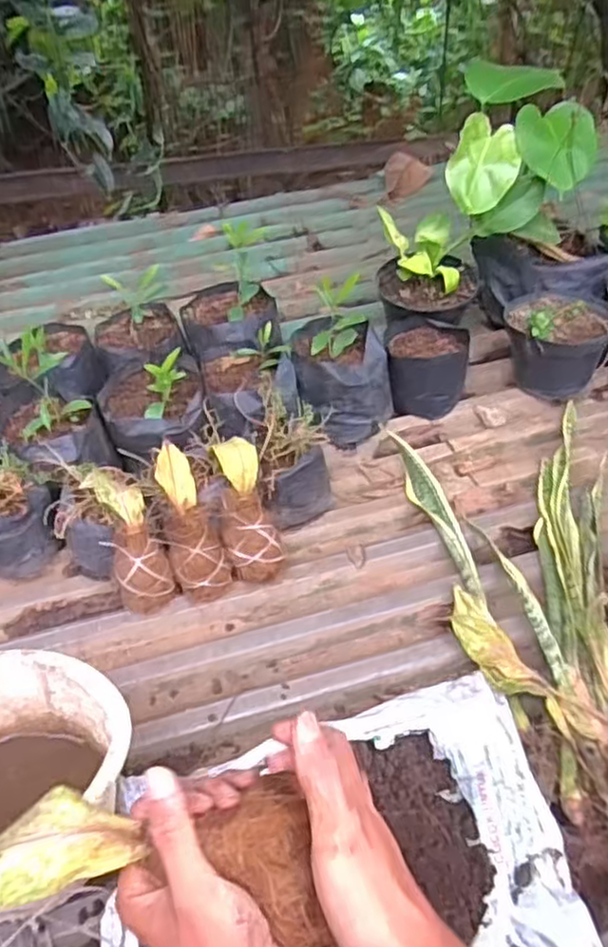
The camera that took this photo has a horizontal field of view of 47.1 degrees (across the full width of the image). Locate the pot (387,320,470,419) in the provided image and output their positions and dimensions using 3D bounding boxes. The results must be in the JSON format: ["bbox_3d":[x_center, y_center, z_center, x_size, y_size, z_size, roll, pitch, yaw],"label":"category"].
[{"bbox_3d":[0.207,-0.178,1.171,0.119,0.116,0.128,-1,47,1],"label":"pot"}]

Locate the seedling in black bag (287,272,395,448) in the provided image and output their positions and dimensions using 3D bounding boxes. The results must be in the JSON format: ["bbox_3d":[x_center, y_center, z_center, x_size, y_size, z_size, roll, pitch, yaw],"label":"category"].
[{"bbox_3d":[0.054,-0.175,1.120,0.148,0.186,0.175,-13,48,-10],"label":"seedling in black bag"}]

